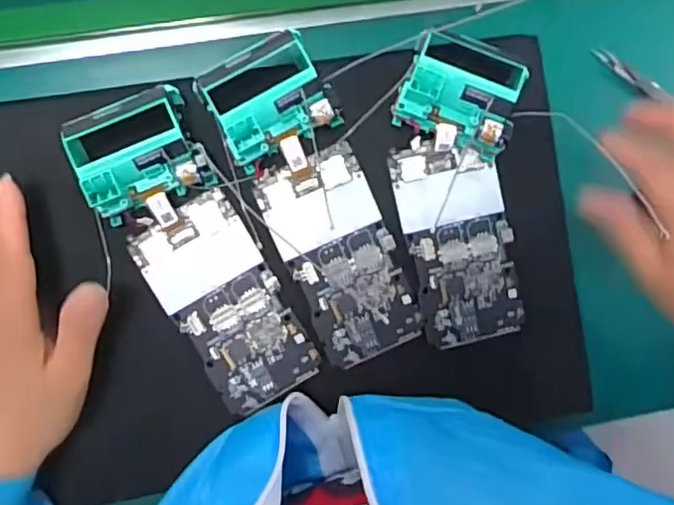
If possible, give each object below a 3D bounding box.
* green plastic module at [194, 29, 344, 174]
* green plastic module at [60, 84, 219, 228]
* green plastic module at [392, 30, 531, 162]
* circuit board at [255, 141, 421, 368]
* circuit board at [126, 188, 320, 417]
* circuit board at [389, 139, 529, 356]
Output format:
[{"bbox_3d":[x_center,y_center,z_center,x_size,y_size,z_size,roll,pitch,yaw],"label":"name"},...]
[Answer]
[{"bbox_3d":[-0.041,-0.089,0.352,0.065,0.034,0.059,-29,95,-4],"label":"green plastic module"},{"bbox_3d":[-0.111,-0.052,0.347,0.067,0.033,0.070,-25,95,-5],"label":"green plastic module"},{"bbox_3d":[0.074,-0.093,0.363,0.071,0.035,0.060,21,90,-7],"label":"green plastic module"},{"bbox_3d":[0.004,0.004,0.376,0.065,0.004,0.123,-25,95,-4],"label":"circuit board"},{"bbox_3d":[-0.066,0.032,0.369,0.065,0.004,0.127,-30,95,-4],"label":"circuit board"},{"bbox_3d":[0.078,-0.006,0.383,0.065,0.004,0.125,-14,94,-5],"label":"circuit board"}]

